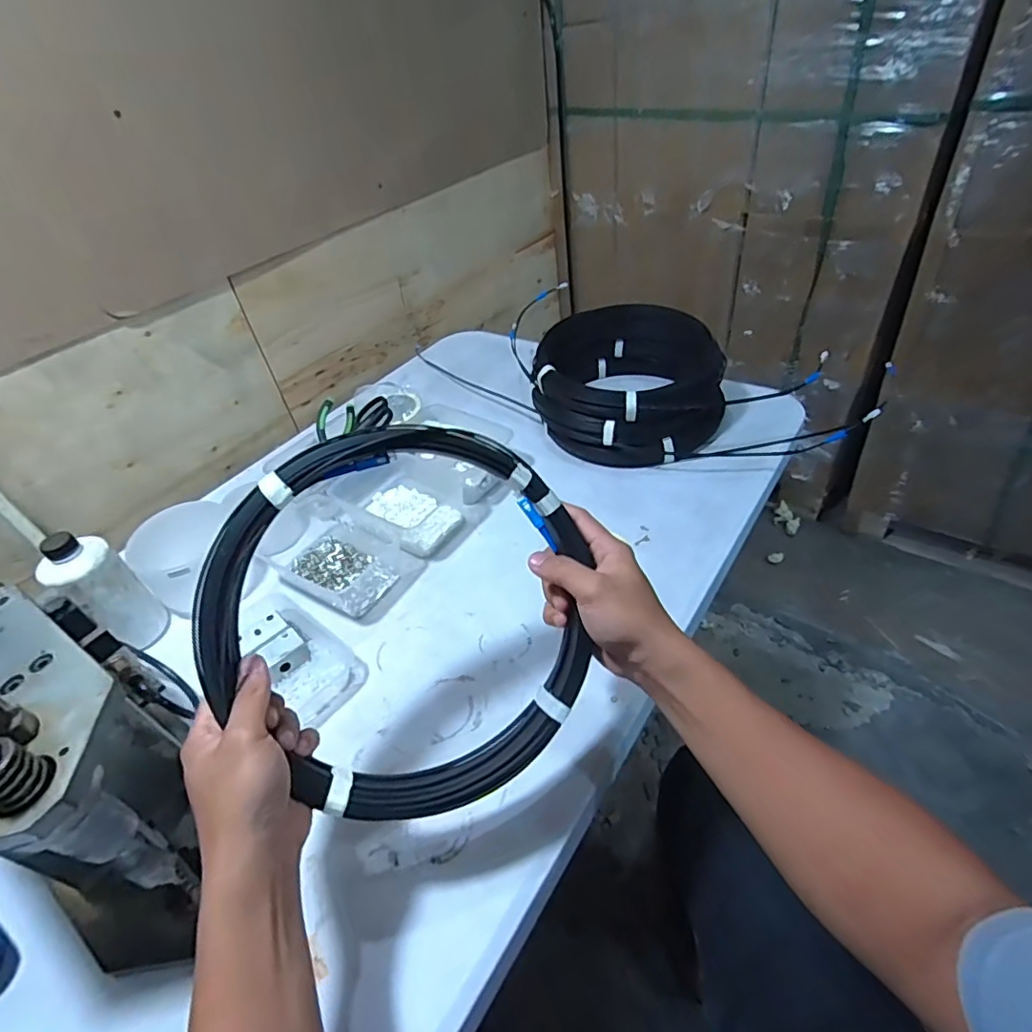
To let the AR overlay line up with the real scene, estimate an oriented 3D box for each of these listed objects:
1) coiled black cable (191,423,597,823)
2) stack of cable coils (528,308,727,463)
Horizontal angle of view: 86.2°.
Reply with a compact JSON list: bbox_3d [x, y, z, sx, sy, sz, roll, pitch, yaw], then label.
[{"bbox_3d":[-0.073,0.071,0.401,0.262,0.274,0.028,-44,9,-9],"label":"coiled black cable"},{"bbox_3d":[0.177,-0.204,0.868,0.283,0.131,0.269,7,44,17],"label":"stack of cable coils"}]

